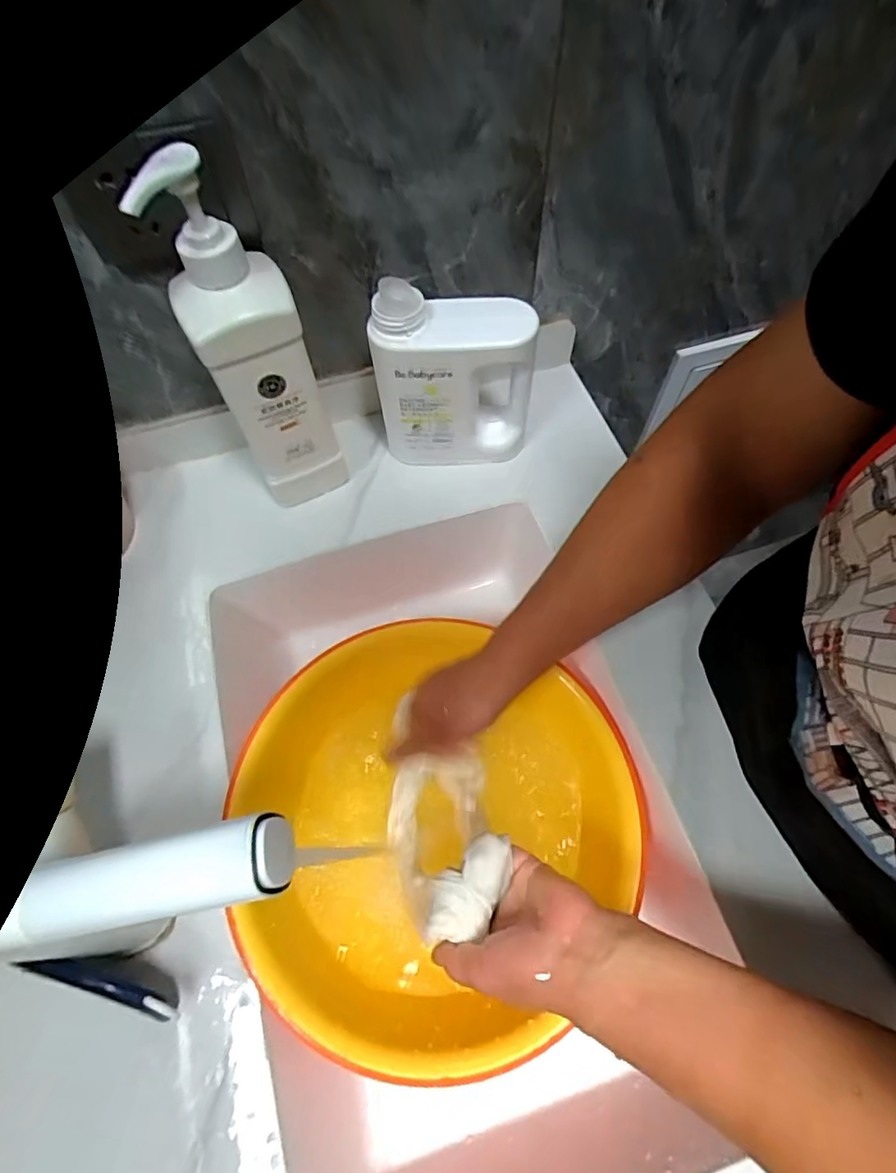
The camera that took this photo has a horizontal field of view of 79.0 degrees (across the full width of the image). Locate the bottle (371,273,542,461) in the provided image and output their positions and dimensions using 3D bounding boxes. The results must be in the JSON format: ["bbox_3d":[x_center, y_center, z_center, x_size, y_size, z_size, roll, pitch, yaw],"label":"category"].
[{"bbox_3d":[0.006,-0.189,0.498,0.136,0.172,0.053,-5,63,-1],"label":"bottle"}]

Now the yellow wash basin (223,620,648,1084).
[{"bbox_3d":[-0.011,0.190,0.463,0.290,0.101,0.312,0,63,1],"label":"yellow wash basin"}]

